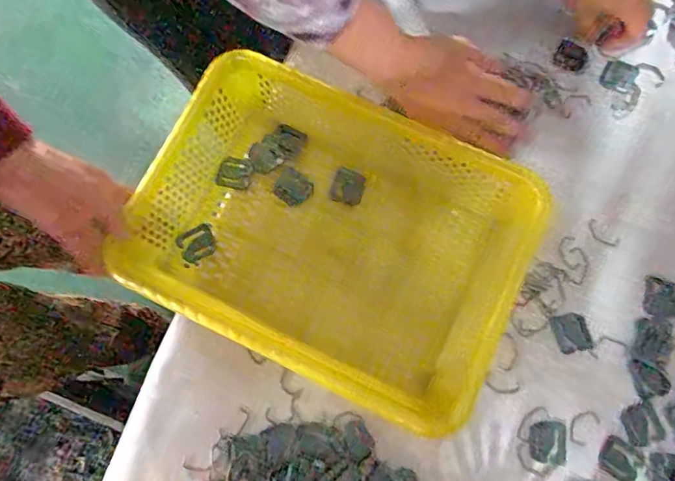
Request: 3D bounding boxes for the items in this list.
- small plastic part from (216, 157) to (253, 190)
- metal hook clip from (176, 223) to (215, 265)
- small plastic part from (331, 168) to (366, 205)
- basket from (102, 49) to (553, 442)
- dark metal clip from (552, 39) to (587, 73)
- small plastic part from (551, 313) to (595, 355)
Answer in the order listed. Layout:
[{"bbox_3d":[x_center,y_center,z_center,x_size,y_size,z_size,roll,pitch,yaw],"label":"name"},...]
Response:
[{"bbox_3d":[-0.114,-0.074,0.548,0.038,0.006,0.034,12,78,3],"label":"small plastic part"},{"bbox_3d":[-0.149,0.004,0.530,0.039,0.005,0.035,-33,79,-6],"label":"metal hook clip"},{"bbox_3d":[0.012,-0.057,0.537,0.034,0.004,0.036,18,102,9],"label":"small plastic part"},{"bbox_3d":[-0.011,-0.004,0.496,0.383,0.092,0.252,27,79,6],"label":"basket"},{"bbox_3d":[0.268,-0.212,0.574,0.034,0.009,0.039,31,80,7],"label":"dark metal clip"},{"bbox_3d":[0.240,0.095,0.508,0.035,0.004,0.039,-14,78,-3],"label":"small plastic part"}]

